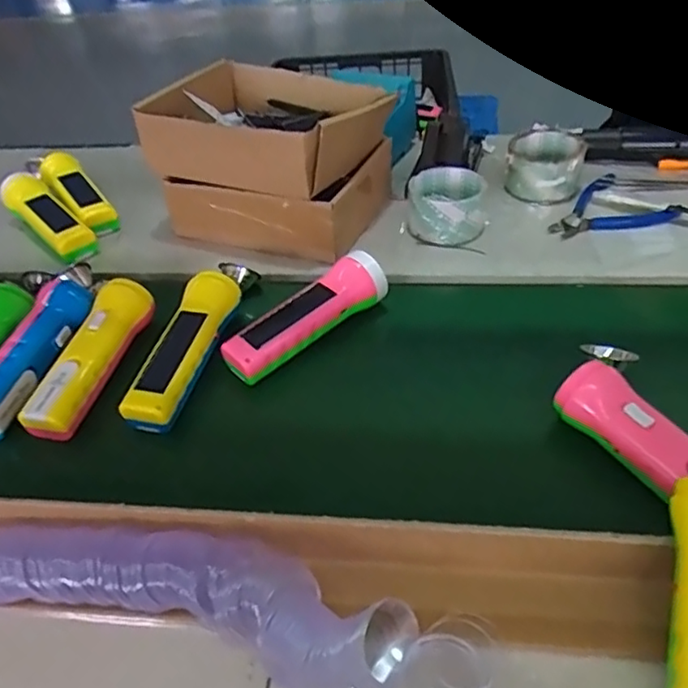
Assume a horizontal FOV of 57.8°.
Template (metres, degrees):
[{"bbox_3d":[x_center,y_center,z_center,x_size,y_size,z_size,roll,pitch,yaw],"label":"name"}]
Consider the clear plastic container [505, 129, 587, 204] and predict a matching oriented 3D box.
[{"bbox_3d":[0.234,-0.212,0.731,0.084,0.040,0.094,5,47,11],"label":"clear plastic container"}]

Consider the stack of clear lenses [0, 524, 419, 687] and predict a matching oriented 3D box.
[{"bbox_3d":[-0.124,0.146,0.371,0.329,0.044,0.071,6,45,13],"label":"stack of clear lenses"}]

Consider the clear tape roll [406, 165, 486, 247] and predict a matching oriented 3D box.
[{"bbox_3d":[0.112,-0.151,0.678,0.084,0.046,0.088,2,45,9],"label":"clear tape roll"}]

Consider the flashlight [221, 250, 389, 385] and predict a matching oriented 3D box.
[{"bbox_3d":[-0.033,-0.023,0.562,0.164,0.048,0.043,-34,50,-29],"label":"flashlight"}]

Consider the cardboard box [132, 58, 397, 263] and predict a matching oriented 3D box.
[{"bbox_3d":[-0.074,-0.218,0.697,0.233,0.128,0.215,18,49,23],"label":"cardboard box"}]

